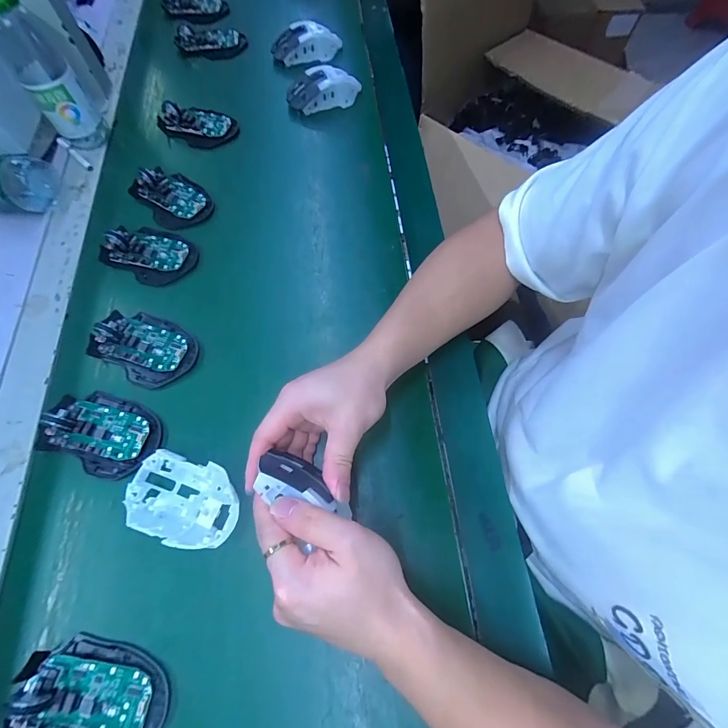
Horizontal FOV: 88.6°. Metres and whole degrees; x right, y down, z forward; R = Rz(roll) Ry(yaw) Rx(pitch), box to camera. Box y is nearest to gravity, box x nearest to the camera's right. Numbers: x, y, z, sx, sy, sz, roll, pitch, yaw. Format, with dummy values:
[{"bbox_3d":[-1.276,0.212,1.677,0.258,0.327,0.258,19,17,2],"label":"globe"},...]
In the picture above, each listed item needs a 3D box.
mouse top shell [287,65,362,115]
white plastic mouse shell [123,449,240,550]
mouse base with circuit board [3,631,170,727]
[{"bbox_3d":[-0.060,-0.417,0.567,0.115,0.042,0.058,-11,67,-5],"label":"mouse top shell"},{"bbox_3d":[-0.159,0.120,0.331,0.111,0.042,0.067,14,67,6],"label":"white plastic mouse shell"},{"bbox_3d":[-0.212,0.260,0.287,0.115,0.019,0.074,11,67,5],"label":"mouse base with circuit board"}]

